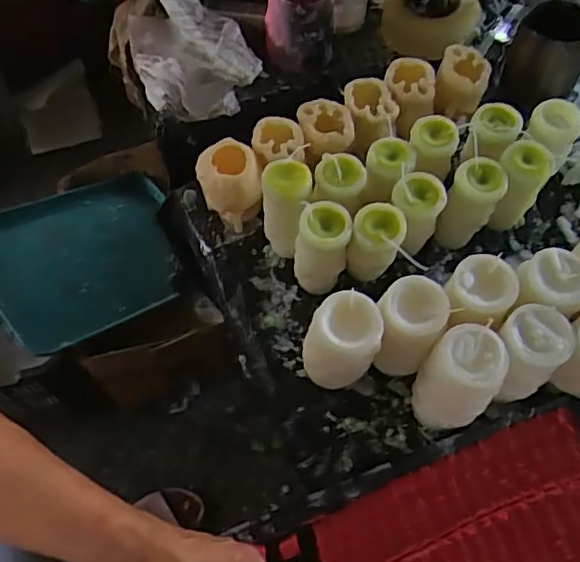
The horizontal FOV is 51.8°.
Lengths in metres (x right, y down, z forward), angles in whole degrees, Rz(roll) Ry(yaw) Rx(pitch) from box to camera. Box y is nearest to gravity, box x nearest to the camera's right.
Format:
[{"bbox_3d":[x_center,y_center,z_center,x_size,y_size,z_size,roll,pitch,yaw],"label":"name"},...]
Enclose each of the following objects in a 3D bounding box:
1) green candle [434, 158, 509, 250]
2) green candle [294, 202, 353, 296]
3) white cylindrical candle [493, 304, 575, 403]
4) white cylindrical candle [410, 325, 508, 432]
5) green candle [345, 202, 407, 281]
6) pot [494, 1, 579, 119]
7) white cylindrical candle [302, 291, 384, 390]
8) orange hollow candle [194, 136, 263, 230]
[{"bbox_3d":[0.199,-0.081,0.660,0.050,0.105,0.060,25,64,15],"label":"green candle"},{"bbox_3d":[0.033,-0.033,0.637,0.058,0.101,0.054,-3,60,0],"label":"green candle"},{"bbox_3d":[0.220,0.071,0.561,0.061,0.092,0.058,-1,60,1],"label":"white cylindrical candle"},{"bbox_3d":[0.154,0.093,0.557,0.069,0.102,0.073,35,67,20],"label":"white cylindrical candle"},{"bbox_3d":[0.090,-0.036,0.623,0.050,0.085,0.046,15,62,10],"label":"green candle"},{"bbox_3d":[0.323,-0.282,0.754,0.090,0.096,0.101,25,64,15],"label":"pot"},{"bbox_3d":[0.048,0.062,0.577,0.070,0.115,0.060,5,60,5],"label":"white cylindrical candle"},{"bbox_3d":[-0.071,-0.113,0.702,0.068,0.075,0.083,-22,62,-11],"label":"orange hollow candle"}]

